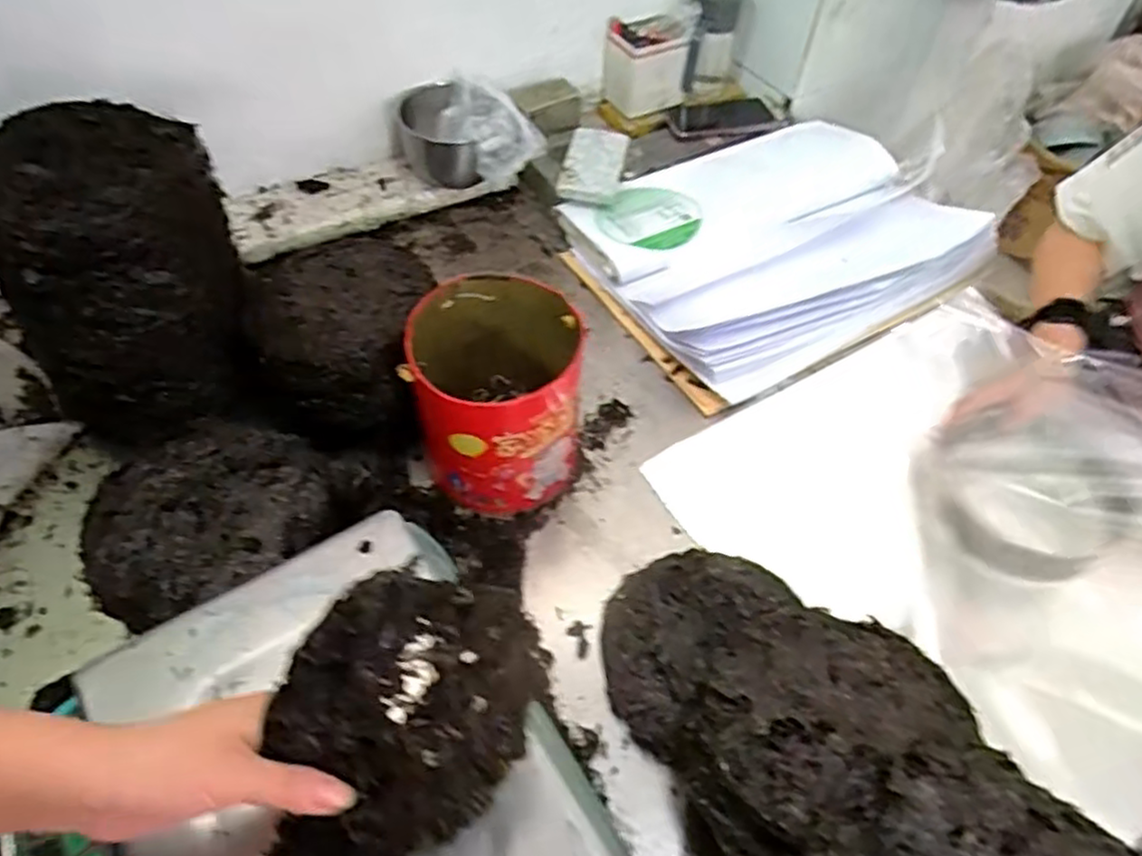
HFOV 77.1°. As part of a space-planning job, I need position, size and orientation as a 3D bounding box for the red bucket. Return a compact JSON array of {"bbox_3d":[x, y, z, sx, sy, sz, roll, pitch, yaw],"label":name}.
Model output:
[{"bbox_3d":[-0.076,-0.030,0.728,0.157,0.184,0.169,1,52,-1],"label":"red bucket"}]

